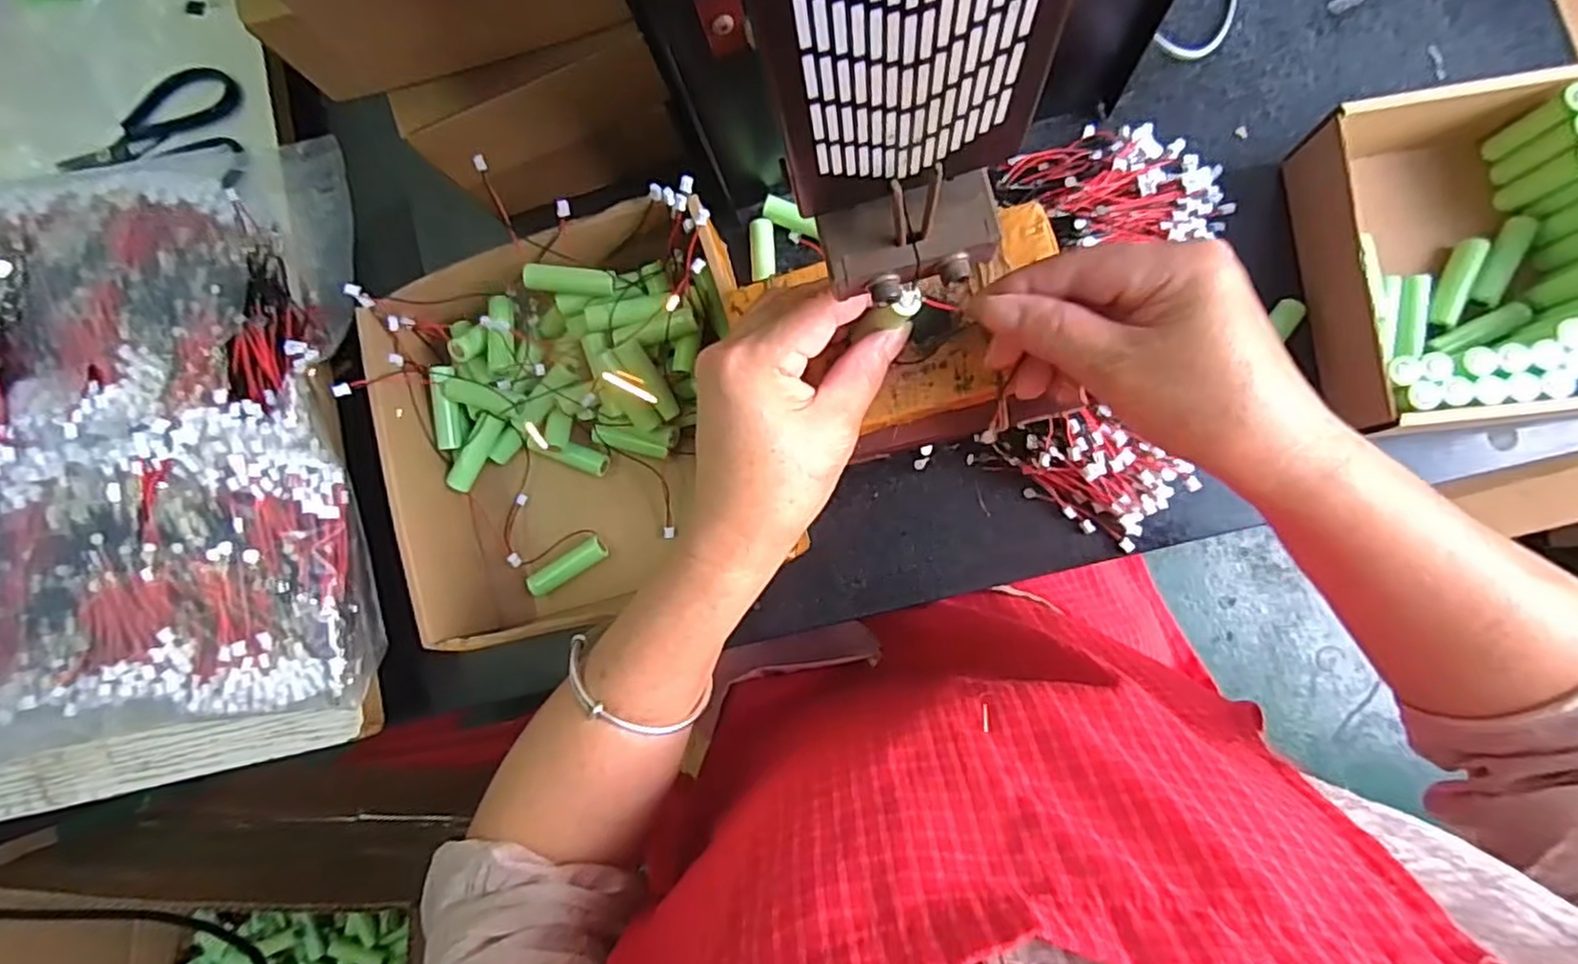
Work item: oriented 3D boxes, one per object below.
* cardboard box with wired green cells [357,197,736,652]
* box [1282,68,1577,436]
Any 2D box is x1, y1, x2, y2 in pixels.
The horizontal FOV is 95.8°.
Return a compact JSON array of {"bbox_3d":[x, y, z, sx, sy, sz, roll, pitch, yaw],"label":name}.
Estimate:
[{"bbox_3d":[-0.119,-0.029,0.402,0.187,0.069,0.206,-15,84,5],"label":"cardboard box with wired green cells"},{"bbox_3d":[0.342,-0.111,0.360,0.138,0.057,0.168,-3,85,6],"label":"box"}]

